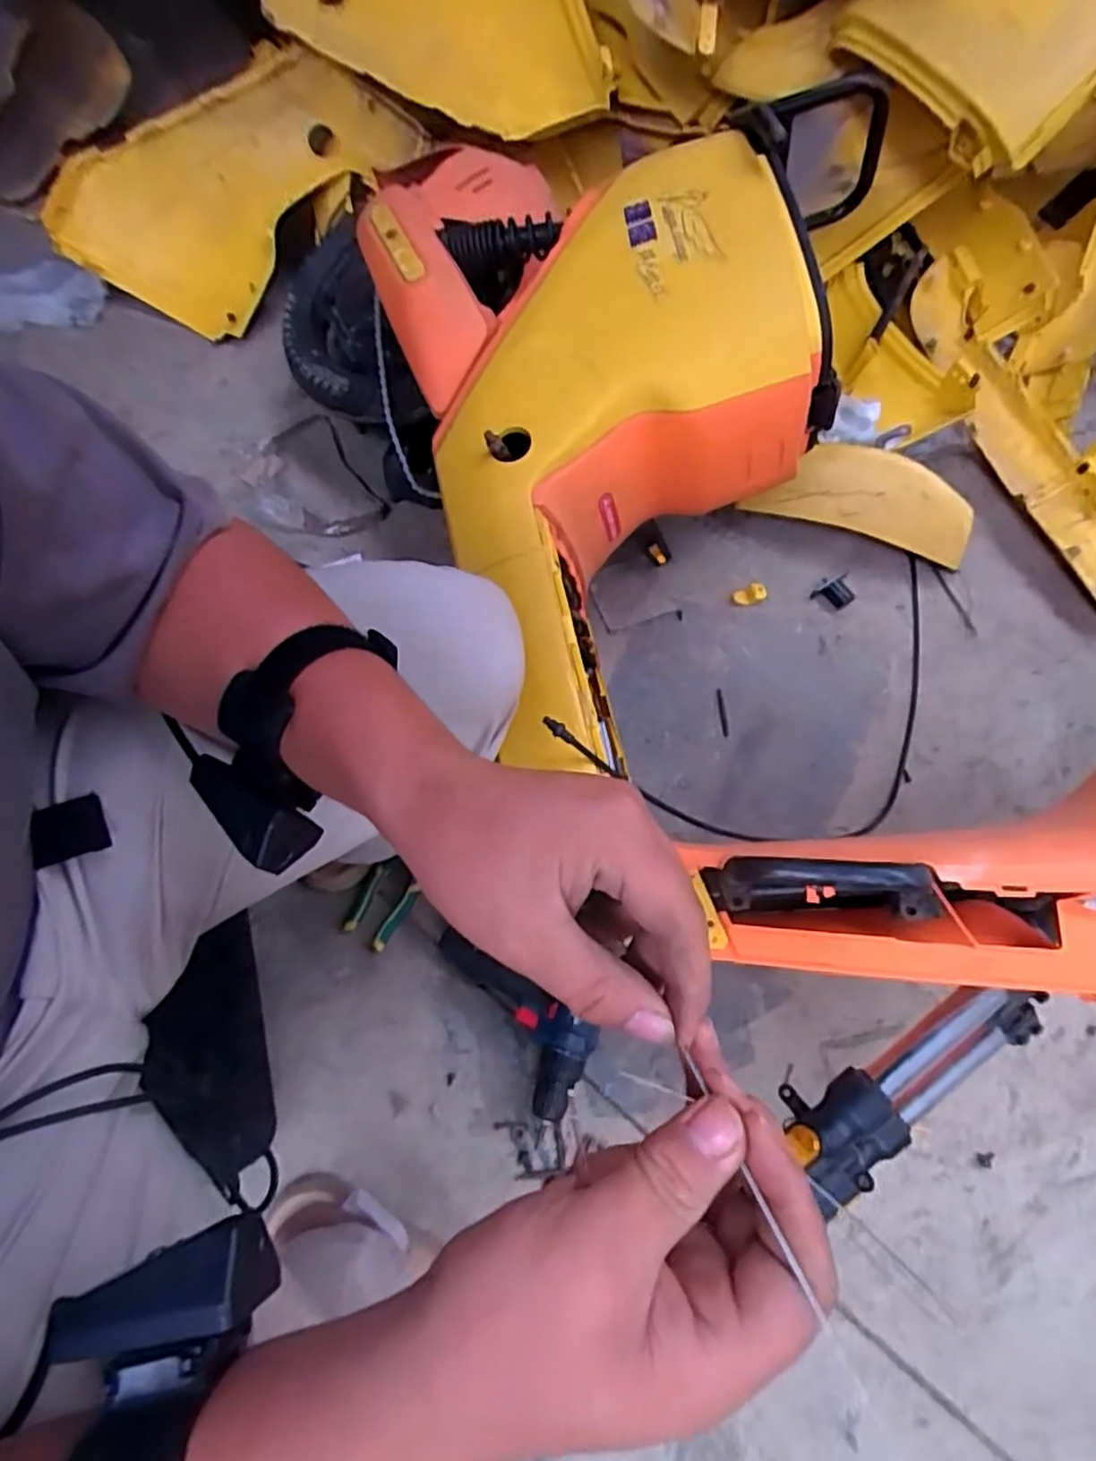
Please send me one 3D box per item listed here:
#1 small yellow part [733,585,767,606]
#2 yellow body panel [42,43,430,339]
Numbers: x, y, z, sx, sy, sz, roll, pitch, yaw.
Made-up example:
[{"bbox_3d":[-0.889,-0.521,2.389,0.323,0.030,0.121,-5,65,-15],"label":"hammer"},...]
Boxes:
[{"bbox_3d":[0.283,-0.190,0.992,0.050,0.009,0.025,-21,73,-8],"label":"small yellow part"},{"bbox_3d":[-0.471,-0.787,1.057,0.562,0.051,0.292,-13,102,14],"label":"yellow body panel"}]

